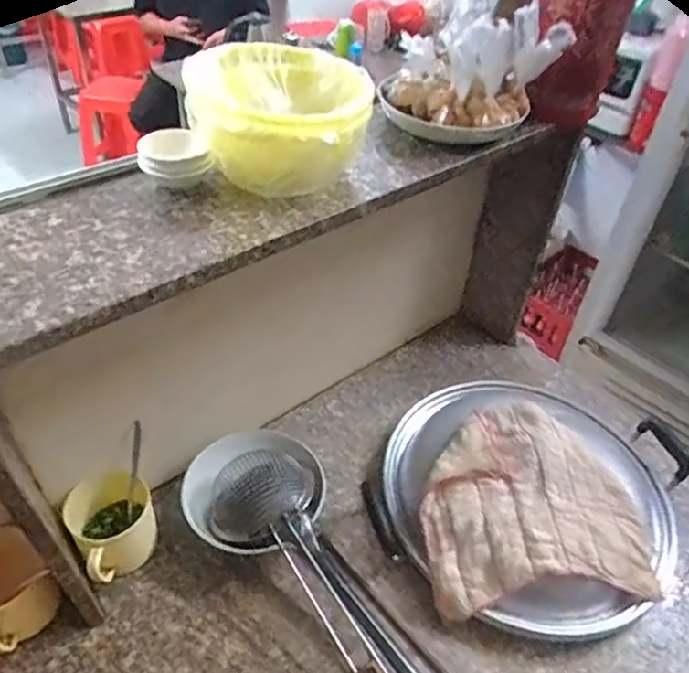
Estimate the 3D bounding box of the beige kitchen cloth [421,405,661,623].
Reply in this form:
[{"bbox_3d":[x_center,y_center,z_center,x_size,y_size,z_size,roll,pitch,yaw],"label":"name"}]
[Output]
[{"bbox_3d":[0.232,0.205,0.763,0.266,0.042,0.242,-6,64,-1],"label":"beige kitchen cloth"}]

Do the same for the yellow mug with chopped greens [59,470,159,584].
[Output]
[{"bbox_3d":[-0.288,0.236,0.759,0.095,0.090,0.122,-26,51,-30],"label":"yellow mug with chopped greens"}]

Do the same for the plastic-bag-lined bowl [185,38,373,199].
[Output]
[{"bbox_3d":[-0.063,-0.215,0.600,0.168,0.088,0.166,5,42,0],"label":"plastic-bag-lined bowl"}]

